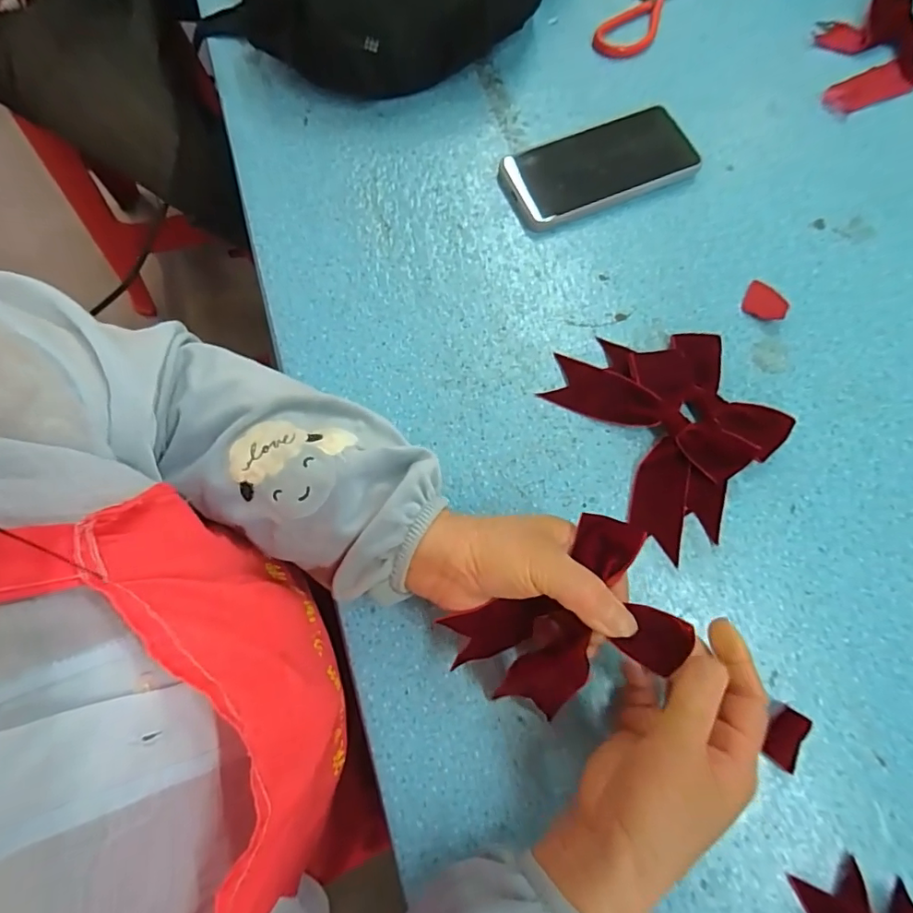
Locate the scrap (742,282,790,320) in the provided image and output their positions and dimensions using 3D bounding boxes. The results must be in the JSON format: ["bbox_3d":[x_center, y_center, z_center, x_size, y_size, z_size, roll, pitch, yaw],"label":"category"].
[{"bbox_3d":[0.252,-0.125,0.424,0.034,0.004,0.032,0,73,0],"label":"scrap"}]

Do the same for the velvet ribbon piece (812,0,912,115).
[{"bbox_3d":[0.399,-0.395,0.500,0.090,0.021,0.148,5,73,1],"label":"velvet ribbon piece"}]

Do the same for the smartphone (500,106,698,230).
[{"bbox_3d":[0.123,-0.253,0.456,0.163,0.013,0.080,-20,74,-6],"label":"smartphone"}]

